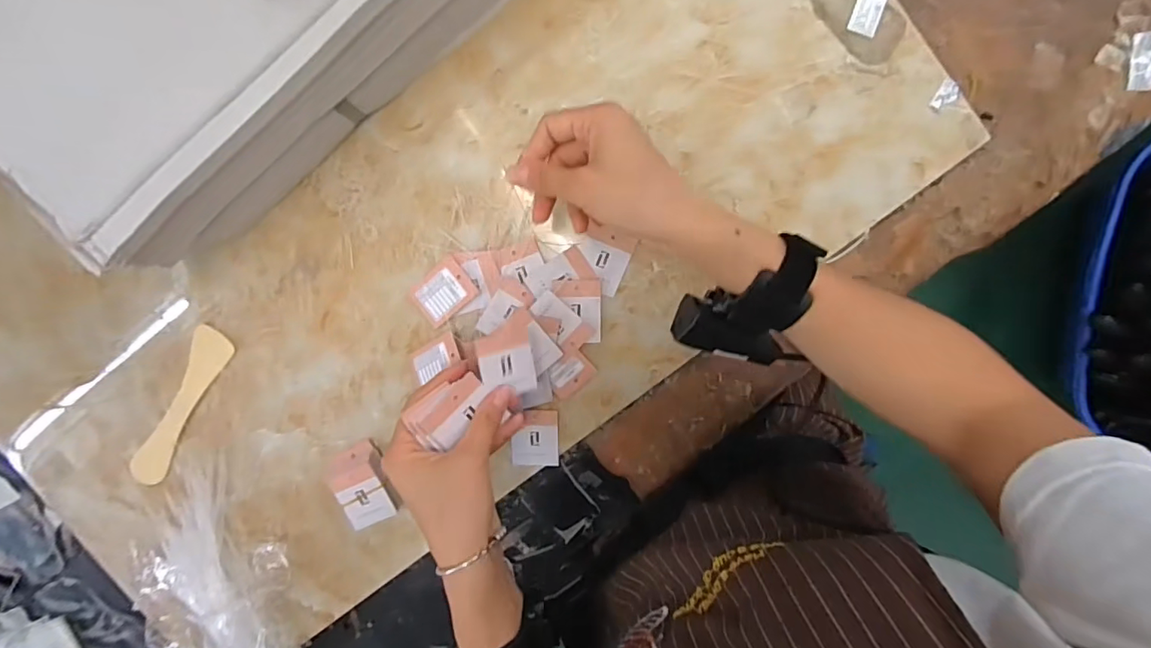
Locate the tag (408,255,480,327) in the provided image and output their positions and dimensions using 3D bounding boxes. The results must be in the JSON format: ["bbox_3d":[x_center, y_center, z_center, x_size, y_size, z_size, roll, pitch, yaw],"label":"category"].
[{"bbox_3d":[-0.107,-0.025,0.429,0.050,0.004,0.039,-38,90,10],"label":"tag"}]

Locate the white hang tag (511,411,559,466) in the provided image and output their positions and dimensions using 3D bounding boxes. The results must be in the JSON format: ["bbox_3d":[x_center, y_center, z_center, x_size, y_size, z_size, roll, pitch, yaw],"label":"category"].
[{"bbox_3d":[-0.033,0.095,0.441,0.038,0.004,0.048,1,100,1],"label":"white hang tag"}]

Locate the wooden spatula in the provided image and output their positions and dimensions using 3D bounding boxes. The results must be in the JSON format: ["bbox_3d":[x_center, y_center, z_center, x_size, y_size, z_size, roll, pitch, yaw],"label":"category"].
[{"bbox_3d":[-0.338,0.072,0.456,0.031,0.007,0.153,32,97,-1],"label":"wooden spatula"}]

